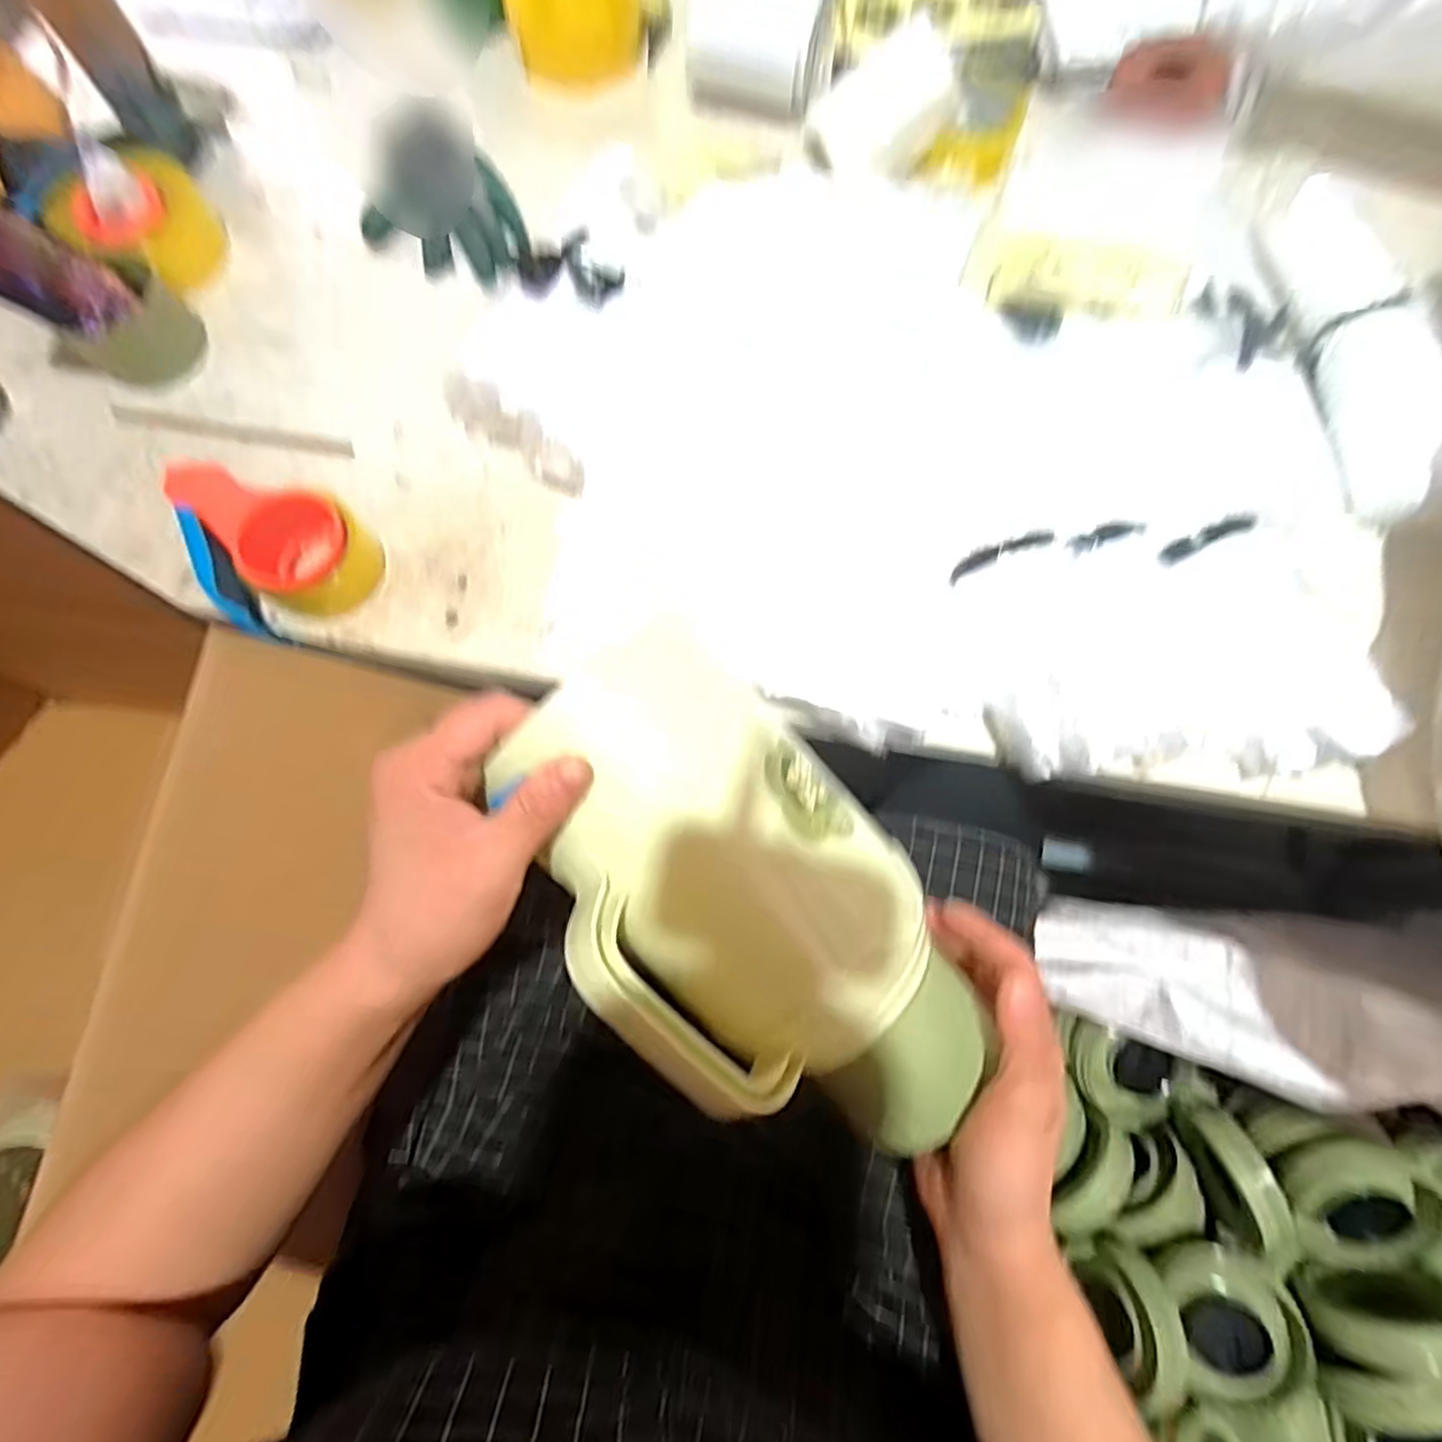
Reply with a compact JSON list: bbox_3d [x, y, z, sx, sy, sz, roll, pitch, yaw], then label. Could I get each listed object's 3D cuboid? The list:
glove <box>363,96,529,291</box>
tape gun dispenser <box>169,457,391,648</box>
[{"bbox_3d":[-0.279,-0.504,0.674,0.135,0.033,0.217,-24,75,-7],"label":"glove"},{"bbox_3d":[-0.349,-0.144,0.546,0.115,0.062,0.142,-40,77,-11],"label":"tape gun dispenser"}]

